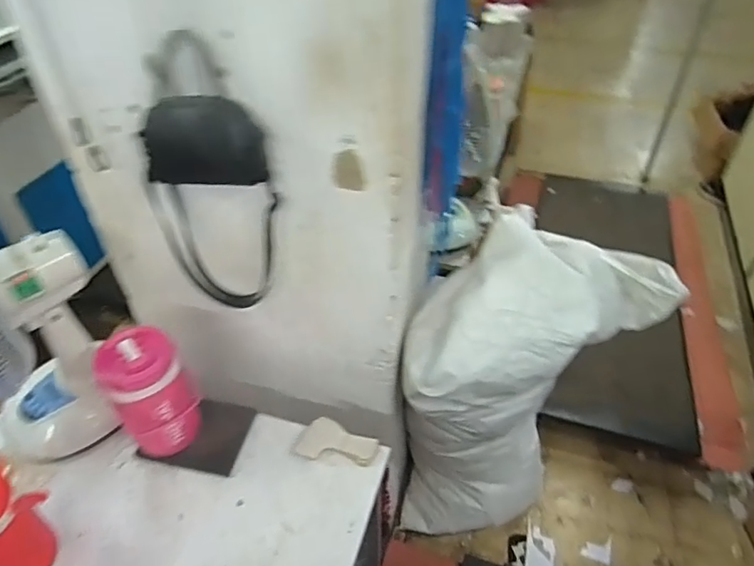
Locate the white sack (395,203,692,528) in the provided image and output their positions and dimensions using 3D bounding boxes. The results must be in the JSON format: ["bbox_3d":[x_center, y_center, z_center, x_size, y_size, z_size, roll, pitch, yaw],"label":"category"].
[{"bbox_3d":[0.363,0.325,1.428,0.586,1.067,0.317,-3,42,-3],"label":"white sack"}]

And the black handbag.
[{"bbox_3d":[-0.287,-0.152,0.982,0.235,0.505,0.070,13,43,14],"label":"black handbag"}]

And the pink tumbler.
[{"bbox_3d":[-0.439,0.217,1.081,0.139,0.268,0.133,0,42,0],"label":"pink tumbler"}]

